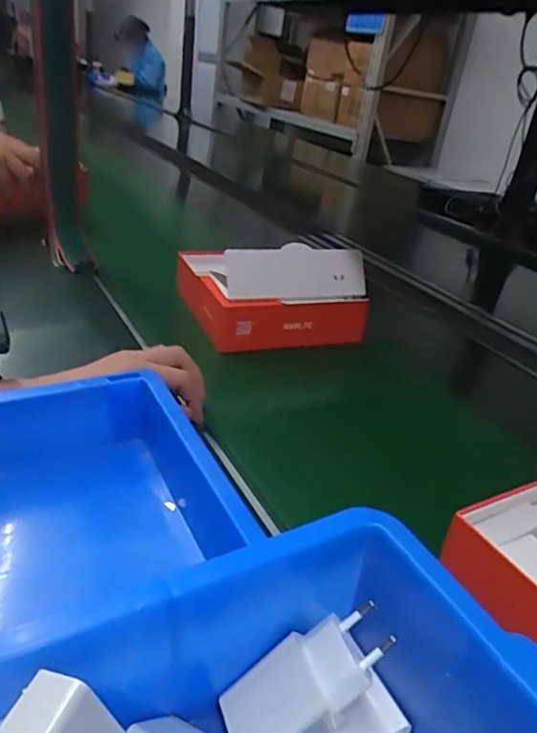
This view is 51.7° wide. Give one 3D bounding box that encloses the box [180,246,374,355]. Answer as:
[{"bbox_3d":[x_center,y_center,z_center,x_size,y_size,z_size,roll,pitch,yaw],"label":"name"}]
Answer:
[{"bbox_3d":[0.004,-0.096,0.690,0.198,0.118,0.169,-5,31,-23],"label":"box"}]

